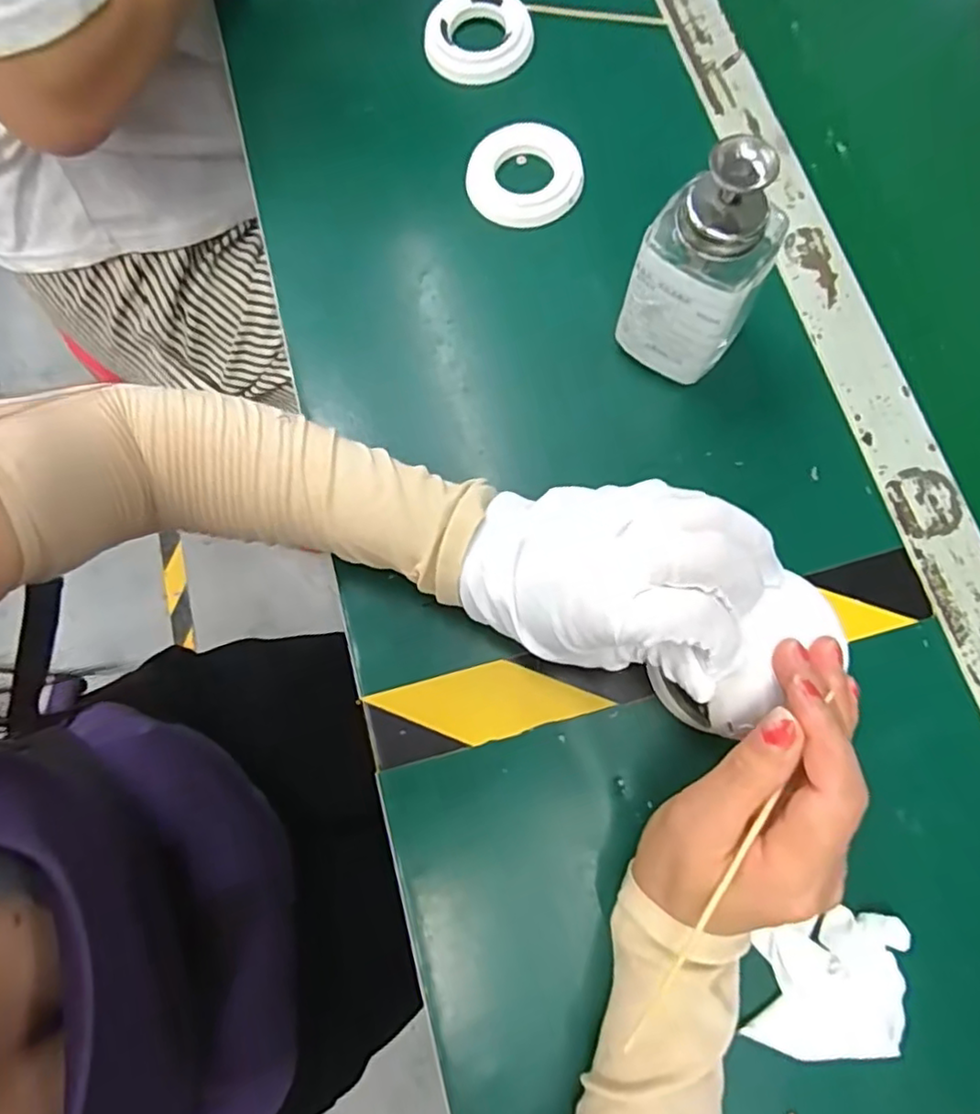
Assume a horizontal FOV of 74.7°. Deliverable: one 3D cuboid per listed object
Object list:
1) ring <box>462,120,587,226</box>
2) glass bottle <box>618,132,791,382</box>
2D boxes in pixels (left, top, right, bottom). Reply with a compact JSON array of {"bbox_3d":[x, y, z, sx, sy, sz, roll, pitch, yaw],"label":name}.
[{"bbox_3d":[0.021,-0.241,0.403,0.069,0.016,0.065,-1,75,2],"label":"ring"},{"bbox_3d":[0.104,-0.145,0.317,0.057,0.113,0.055,27,78,9],"label":"glass bottle"}]

